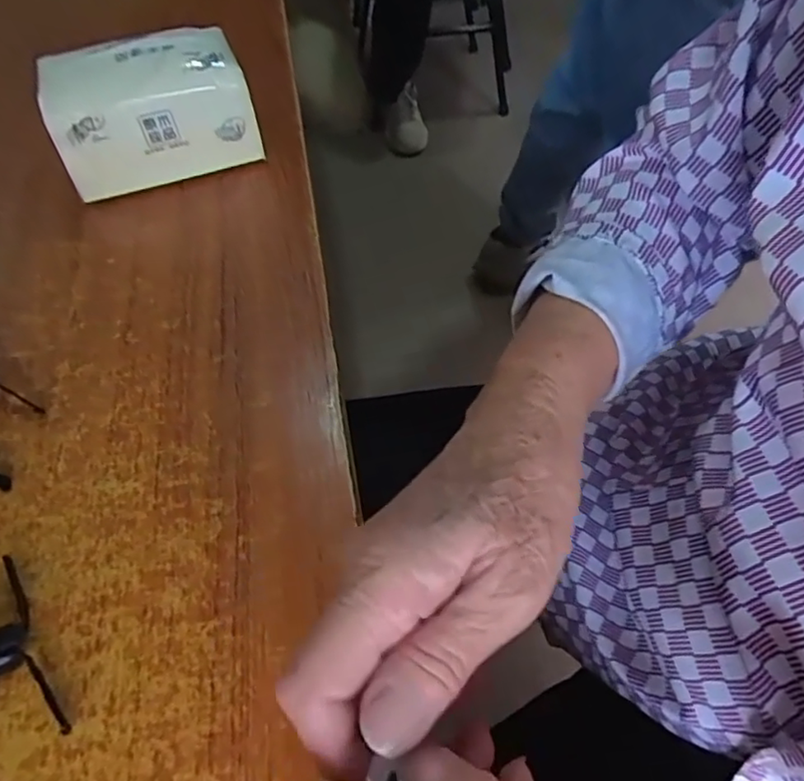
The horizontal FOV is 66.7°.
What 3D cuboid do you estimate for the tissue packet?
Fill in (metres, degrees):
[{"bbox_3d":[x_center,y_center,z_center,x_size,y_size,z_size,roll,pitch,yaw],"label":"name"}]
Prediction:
[{"bbox_3d":[-0.180,-0.202,0.446,0.133,0.083,0.073,-17,54,-10],"label":"tissue packet"}]

